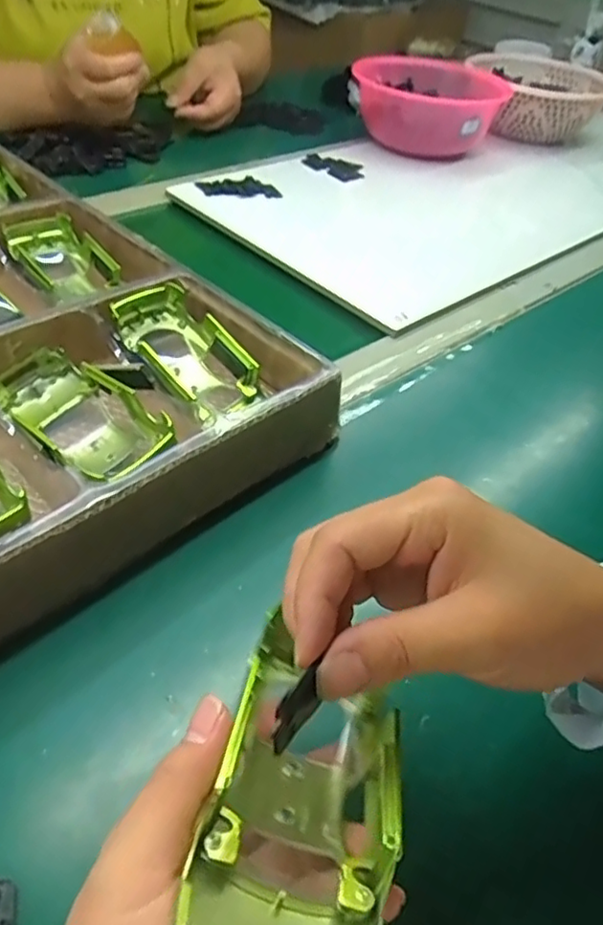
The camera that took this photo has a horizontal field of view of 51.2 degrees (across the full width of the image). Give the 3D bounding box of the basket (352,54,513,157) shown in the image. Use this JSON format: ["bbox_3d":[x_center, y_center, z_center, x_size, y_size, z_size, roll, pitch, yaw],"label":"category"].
[{"bbox_3d":[0.162,-0.464,0.825,0.192,0.079,0.208,18,45,11],"label":"basket"}]

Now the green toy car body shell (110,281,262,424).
[{"bbox_3d":[-0.075,-0.075,0.414,0.104,0.044,0.041,42,52,9],"label":"green toy car body shell"}]

